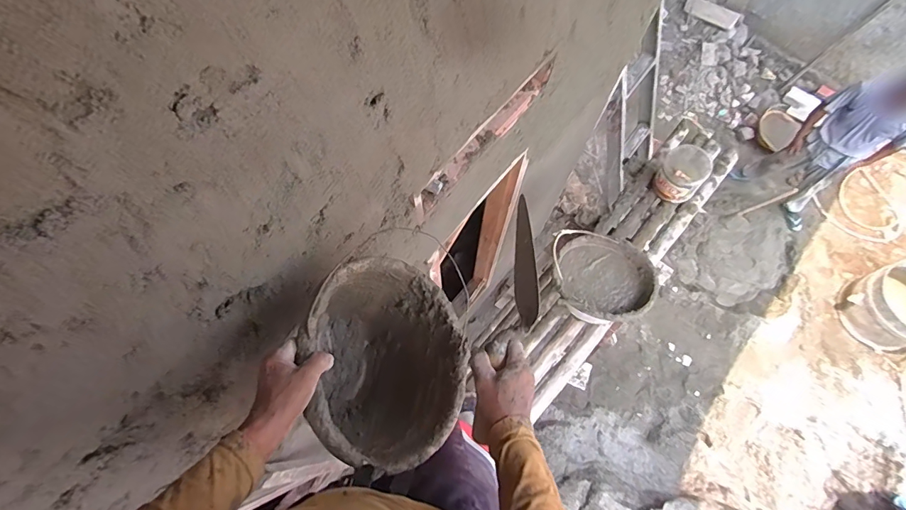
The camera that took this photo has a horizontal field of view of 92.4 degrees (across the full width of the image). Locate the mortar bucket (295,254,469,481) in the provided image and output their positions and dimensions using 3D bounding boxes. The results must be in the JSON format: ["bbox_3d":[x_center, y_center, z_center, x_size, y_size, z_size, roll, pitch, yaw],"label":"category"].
[{"bbox_3d":[-0.137,0.163,0.661,0.274,0.201,0.284,-2,78,-47],"label":"mortar bucket"}]

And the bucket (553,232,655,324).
[{"bbox_3d":[0.422,0.077,1.273,0.290,0.144,0.243,13,71,4],"label":"bucket"}]

